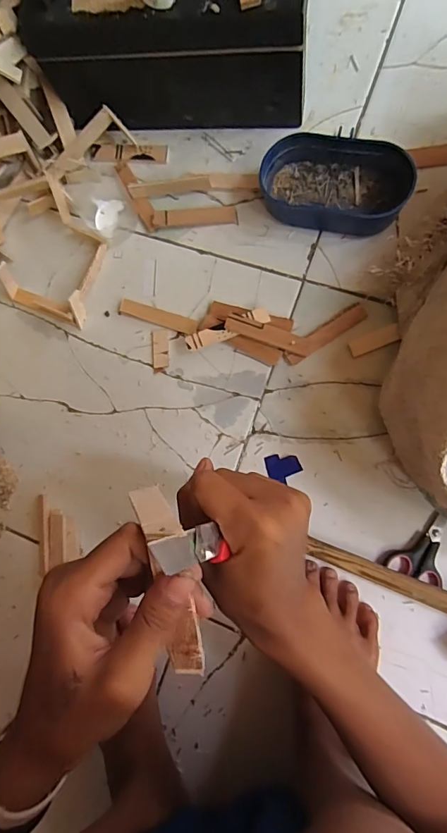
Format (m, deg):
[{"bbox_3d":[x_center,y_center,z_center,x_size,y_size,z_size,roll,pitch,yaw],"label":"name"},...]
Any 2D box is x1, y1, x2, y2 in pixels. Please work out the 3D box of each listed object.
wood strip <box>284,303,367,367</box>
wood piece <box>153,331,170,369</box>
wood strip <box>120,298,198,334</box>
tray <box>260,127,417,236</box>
[{"bbox_3d":[0.113,-0.092,0.475,0.100,0.006,0.021,-33,82,5],"label":"wood strip"},{"bbox_3d":[-0.075,-0.080,0.510,0.021,0.004,0.045,-1,86,8],"label":"wood piece"},{"bbox_3d":[-0.078,-0.120,0.511,0.095,0.006,0.019,18,89,9],"label":"wood strip"},{"bbox_3d":[0.122,-0.255,0.467,0.157,0.047,0.092,14,89,9],"label":"tray"}]

